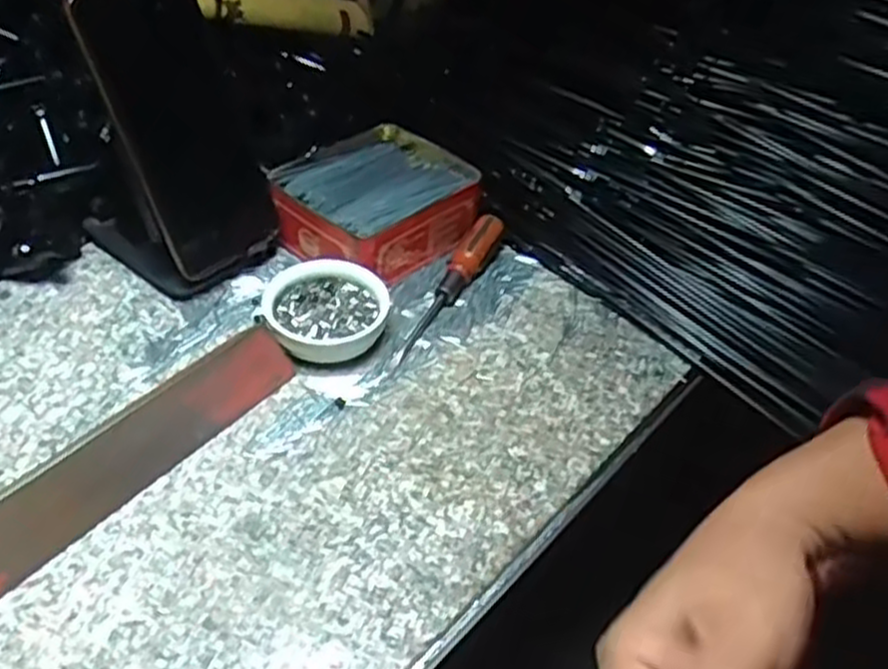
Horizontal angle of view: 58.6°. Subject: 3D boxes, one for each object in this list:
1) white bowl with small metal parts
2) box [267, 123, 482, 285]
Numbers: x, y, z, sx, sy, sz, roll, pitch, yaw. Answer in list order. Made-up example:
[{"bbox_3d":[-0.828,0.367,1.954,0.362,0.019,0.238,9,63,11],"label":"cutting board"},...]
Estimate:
[{"bbox_3d":[-0.070,-0.012,0.472,0.071,0.028,0.071,4,42,-4],"label":"white bowl with small metal parts"},{"bbox_3d":[-0.050,-0.092,0.555,0.112,0.046,0.127,33,48,26],"label":"box"}]

